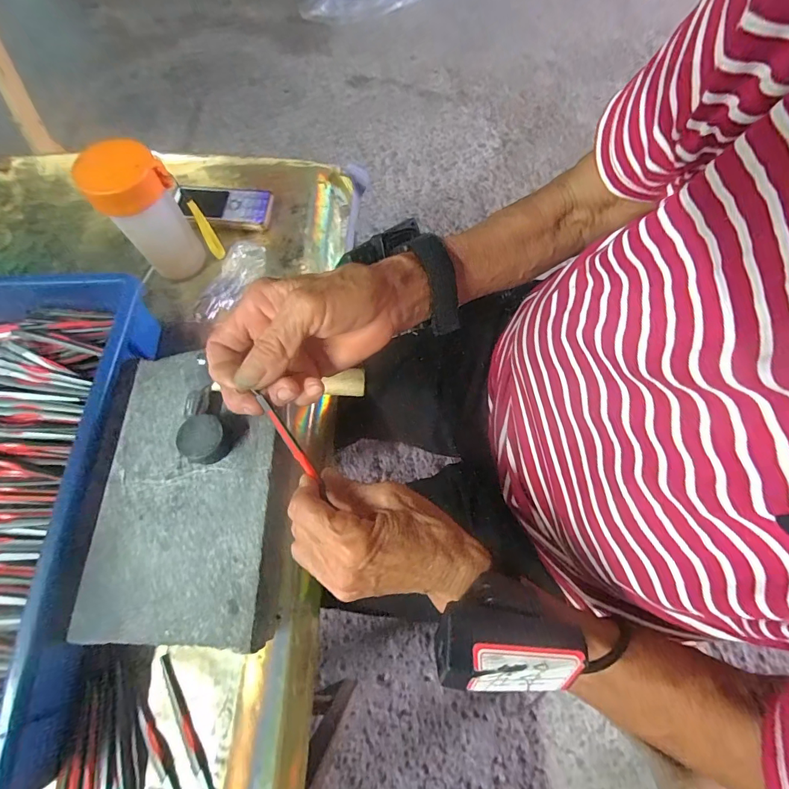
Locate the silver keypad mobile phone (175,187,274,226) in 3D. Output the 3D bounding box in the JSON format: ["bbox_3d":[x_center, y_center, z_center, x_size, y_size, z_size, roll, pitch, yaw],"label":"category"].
[{"bbox_3d":[-0.211,-0.234,0.501,0.111,0.017,0.046,3,68,3],"label":"silver keypad mobile phone"}]

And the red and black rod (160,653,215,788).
[{"bbox_3d":[-0.160,0.250,0.308,0.011,0.005,0.102,-32,70,-10],"label":"red and black rod"}]

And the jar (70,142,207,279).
[{"bbox_3d":[-0.253,-0.183,0.420,0.070,0.137,0.058,-38,71,-12],"label":"jar"}]

